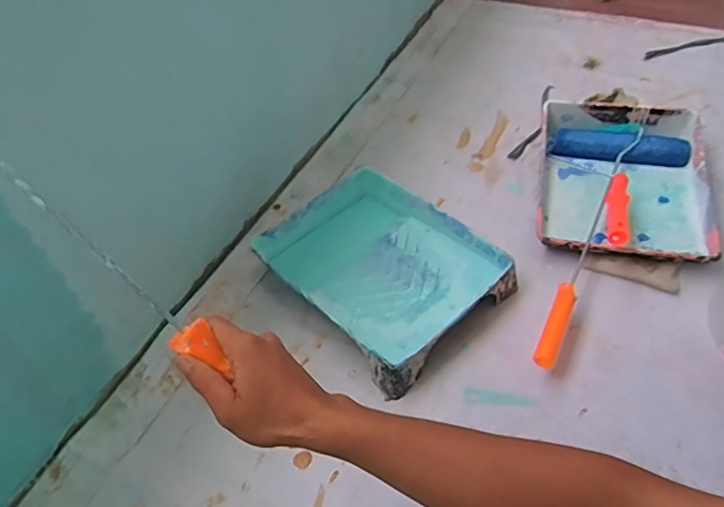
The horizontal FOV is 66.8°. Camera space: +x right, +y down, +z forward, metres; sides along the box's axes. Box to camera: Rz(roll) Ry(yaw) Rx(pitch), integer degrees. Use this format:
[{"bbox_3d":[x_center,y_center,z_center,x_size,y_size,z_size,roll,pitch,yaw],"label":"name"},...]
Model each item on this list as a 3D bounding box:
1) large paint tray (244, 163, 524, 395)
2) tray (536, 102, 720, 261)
[{"bbox_3d":[0.032,0.020,0.896,0.280,0.061,0.355,-34,54,-23],"label":"large paint tray"},{"bbox_3d":[0.464,-0.134,0.985,0.282,0.082,0.342,9,50,13],"label":"tray"}]

